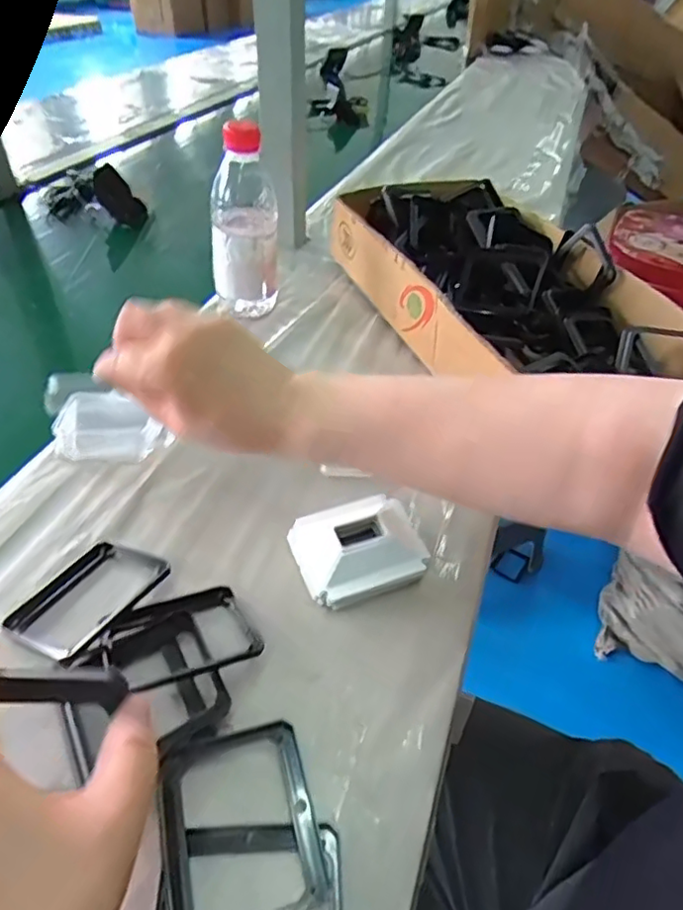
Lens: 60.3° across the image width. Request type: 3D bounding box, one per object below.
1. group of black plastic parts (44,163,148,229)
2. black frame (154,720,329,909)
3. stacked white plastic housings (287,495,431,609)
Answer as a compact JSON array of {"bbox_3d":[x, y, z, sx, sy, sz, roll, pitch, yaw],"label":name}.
[{"bbox_3d":[-0.342,-0.359,0.809,0.133,0.068,0.060,22,46,19],"label":"group of black plastic parts"},{"bbox_3d":[-0.049,0.169,0.275,0.072,0.012,0.087,-7,44,-12],"label":"black frame"},{"bbox_3d":[0.012,0.059,0.384,0.079,0.034,0.064,-13,46,-17],"label":"stacked white plastic housings"}]

